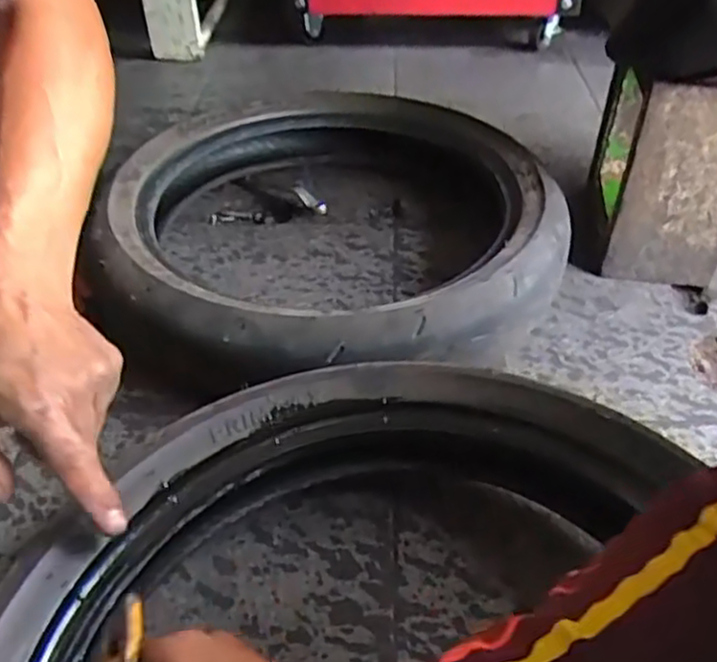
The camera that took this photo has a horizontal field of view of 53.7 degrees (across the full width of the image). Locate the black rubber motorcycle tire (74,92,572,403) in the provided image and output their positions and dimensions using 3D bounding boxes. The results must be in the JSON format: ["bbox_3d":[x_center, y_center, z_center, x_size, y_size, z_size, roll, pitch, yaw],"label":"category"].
[{"bbox_3d":[-0.024,-0.096,0.710,0.424,0.101,0.422,4,41,6],"label":"black rubber motorcycle tire"}]

